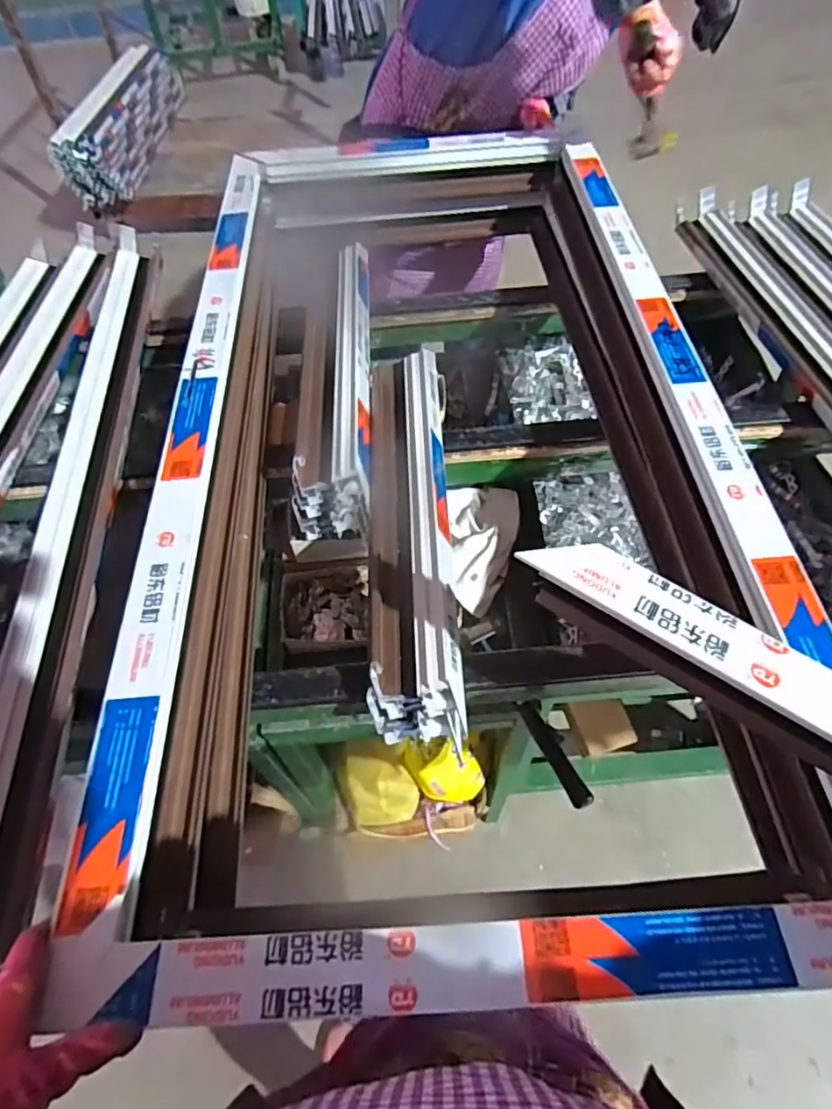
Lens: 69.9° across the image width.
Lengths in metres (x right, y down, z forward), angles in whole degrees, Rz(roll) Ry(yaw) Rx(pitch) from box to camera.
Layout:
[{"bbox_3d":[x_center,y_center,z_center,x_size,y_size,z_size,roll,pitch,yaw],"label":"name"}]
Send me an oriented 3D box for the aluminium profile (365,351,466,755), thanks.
[{"bbox_3d":[-0.004,-0.047,0.701,0.097,0.051,0.528,-3,55,2],"label":"aluminium profile"}]

